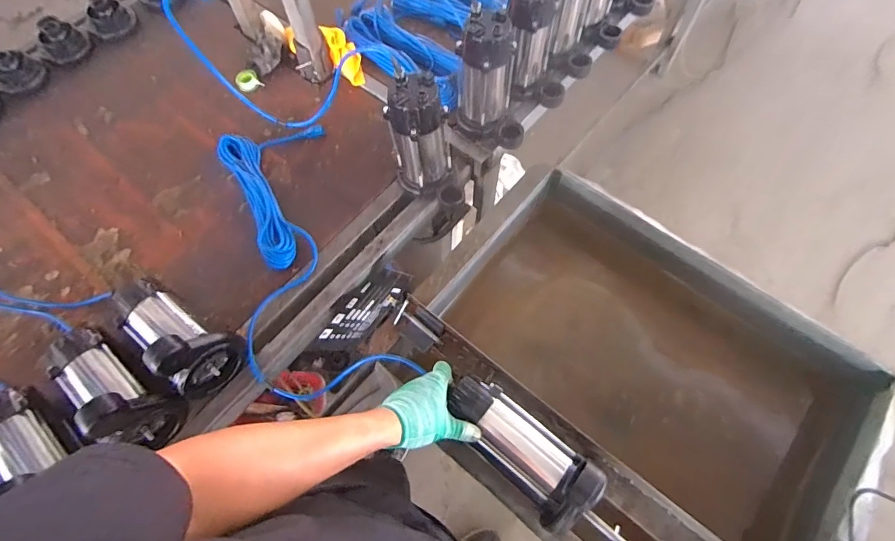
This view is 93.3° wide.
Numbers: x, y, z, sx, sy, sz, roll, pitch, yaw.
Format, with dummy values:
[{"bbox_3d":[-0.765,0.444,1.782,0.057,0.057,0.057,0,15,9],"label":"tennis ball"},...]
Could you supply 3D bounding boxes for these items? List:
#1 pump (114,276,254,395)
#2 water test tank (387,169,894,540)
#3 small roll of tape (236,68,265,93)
[{"bbox_3d":[-0.473,0.105,0.703,0.232,0.166,0.114,28,69,14],"label":"pump"},{"bbox_3d":[0.317,0.204,0.814,0.731,0.254,0.576,38,72,17],"label":"water test tank"},{"bbox_3d":[-0.497,-0.471,1.053,0.056,0.034,0.049,-39,72,-13],"label":"small roll of tape"}]

